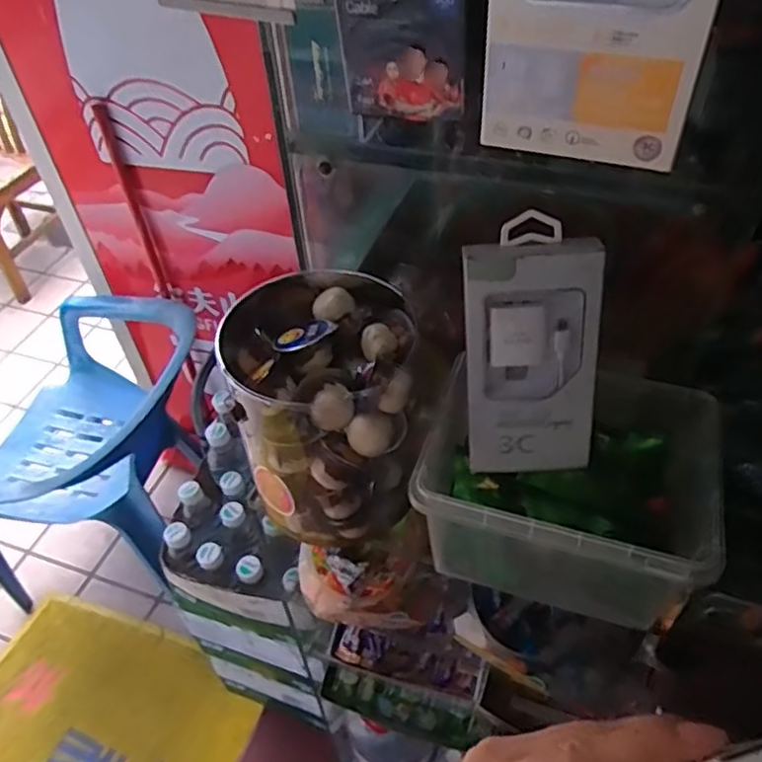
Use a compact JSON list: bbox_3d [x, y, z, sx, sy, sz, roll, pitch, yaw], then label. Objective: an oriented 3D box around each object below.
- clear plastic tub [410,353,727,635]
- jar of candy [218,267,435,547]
[{"bbox_3d":[0.137,0.077,0.501,0.192,0.106,0.167,13,48,16],"label":"clear plastic tub"},{"bbox_3d":[-0.044,0.014,0.538,0.131,0.151,0.163,-11,46,-7],"label":"jar of candy"}]

